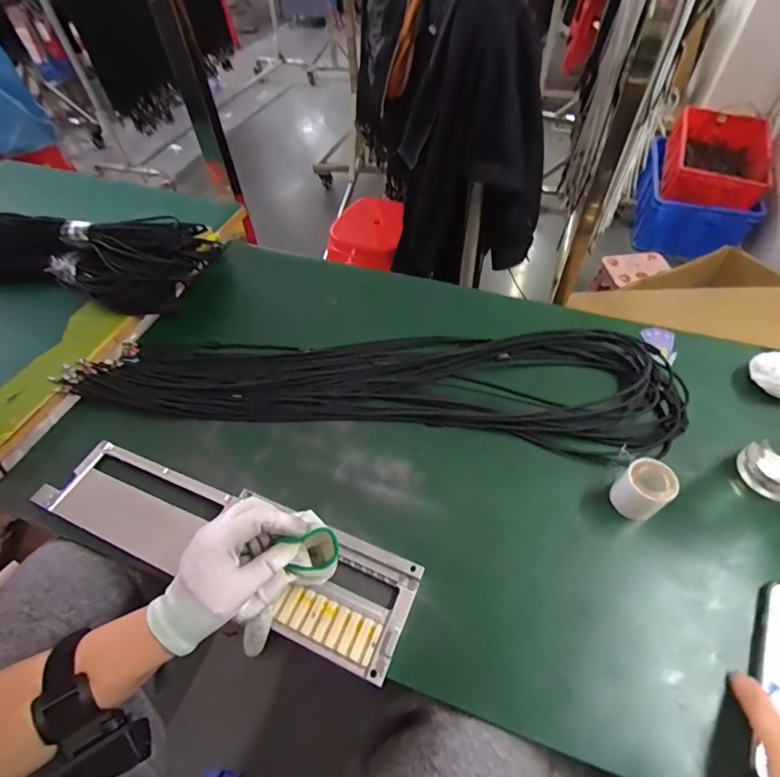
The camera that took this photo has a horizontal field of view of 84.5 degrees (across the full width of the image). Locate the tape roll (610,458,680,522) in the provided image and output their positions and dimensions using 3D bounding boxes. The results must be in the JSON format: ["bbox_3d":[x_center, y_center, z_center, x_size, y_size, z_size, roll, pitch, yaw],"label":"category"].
[{"bbox_3d":[0.253,0.101,0.429,0.041,0.054,0.044,-1,53,2],"label":"tape roll"}]

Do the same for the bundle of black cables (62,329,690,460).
[{"bbox_3d":[-0.020,-0.019,0.546,0.731,0.028,0.170,5,53,6],"label":"bundle of black cables"}]

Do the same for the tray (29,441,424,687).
[{"bbox_3d":[-0.170,0.152,0.432,0.398,0.025,0.098,18,56,15],"label":"tray"}]

